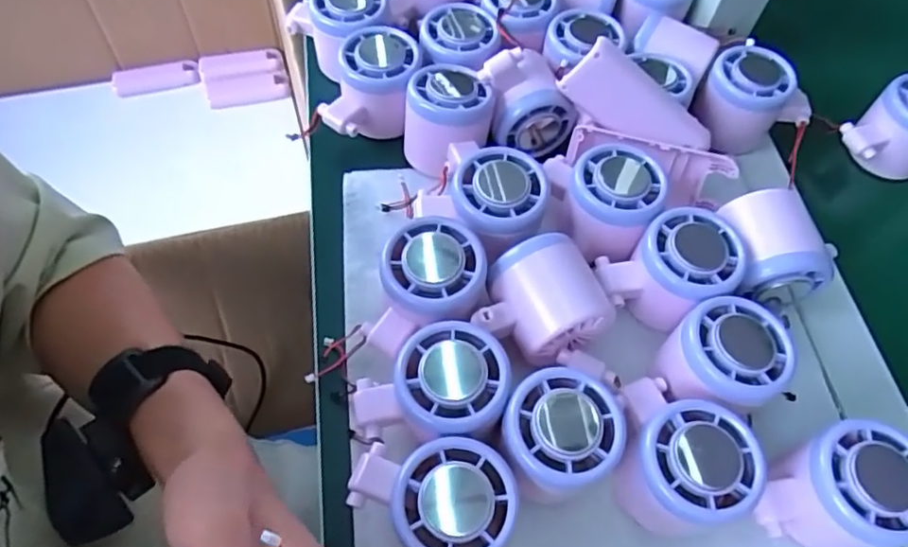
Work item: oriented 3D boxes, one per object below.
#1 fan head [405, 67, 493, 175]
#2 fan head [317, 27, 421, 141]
[{"bbox_3d":[-0.004,-0.098,0.406,0.055,0.051,0.066,8,60,1],"label":"fan head"},{"bbox_3d":[-0.056,-0.126,0.419,0.061,0.053,0.063,4,60,-2],"label":"fan head"}]

